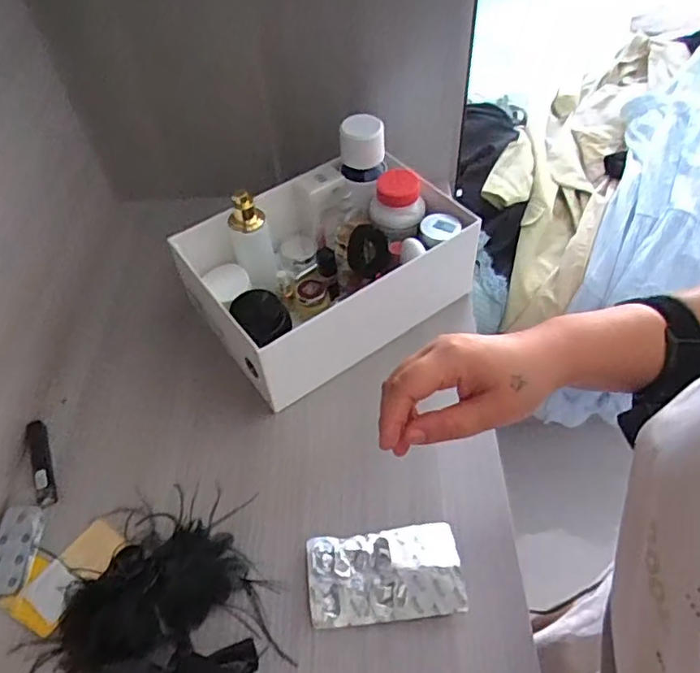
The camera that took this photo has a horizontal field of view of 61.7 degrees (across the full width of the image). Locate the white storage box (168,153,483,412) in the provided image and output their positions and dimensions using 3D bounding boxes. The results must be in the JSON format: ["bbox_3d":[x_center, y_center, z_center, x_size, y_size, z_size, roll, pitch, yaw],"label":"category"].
[{"bbox_3d":[-0.026,-0.088,0.691,0.298,0.108,0.211,-29,55,-17],"label":"white storage box"}]

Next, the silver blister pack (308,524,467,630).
[{"bbox_3d":[0.031,0.212,0.525,0.135,0.008,0.077,-6,52,-1],"label":"silver blister pack"}]

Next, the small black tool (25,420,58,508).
[{"bbox_3d":[-0.316,0.126,0.597,0.021,0.009,0.096,-23,54,-13],"label":"small black tool"}]

